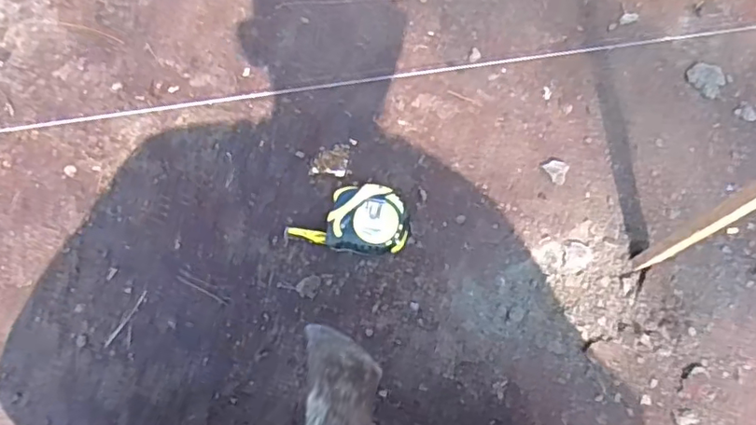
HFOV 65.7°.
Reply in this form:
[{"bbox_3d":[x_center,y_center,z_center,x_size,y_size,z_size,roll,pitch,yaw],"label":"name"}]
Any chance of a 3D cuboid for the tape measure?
[{"bbox_3d":[-0.027,0.007,0.602,0.119,0.043,0.070,10,74,2],"label":"tape measure"}]

